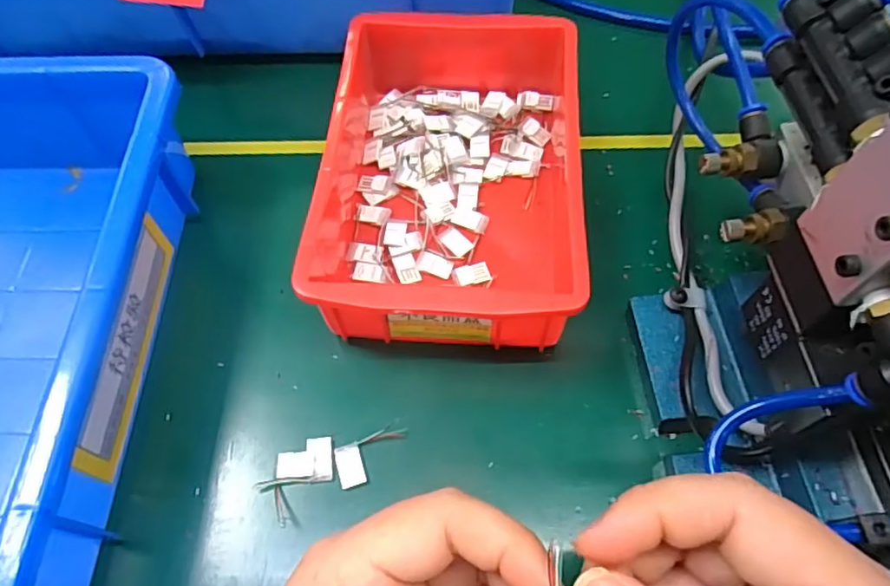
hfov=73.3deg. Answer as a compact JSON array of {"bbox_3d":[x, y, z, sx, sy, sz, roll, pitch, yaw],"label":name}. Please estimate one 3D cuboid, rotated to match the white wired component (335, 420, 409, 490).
[{"bbox_3d":[-0.035,0.078,0.289,0.038,0.004,0.020,-25,64,-11],"label":"white wired component"}]

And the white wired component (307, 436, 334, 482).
[{"bbox_3d":[-0.060,0.080,0.287,0.011,0.004,0.020,-8,62,-2],"label":"white wired component"}]

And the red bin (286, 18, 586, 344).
[{"bbox_3d":[0.004,-0.075,0.337,0.130,0.060,0.210,2,62,3],"label":"red bin"}]

